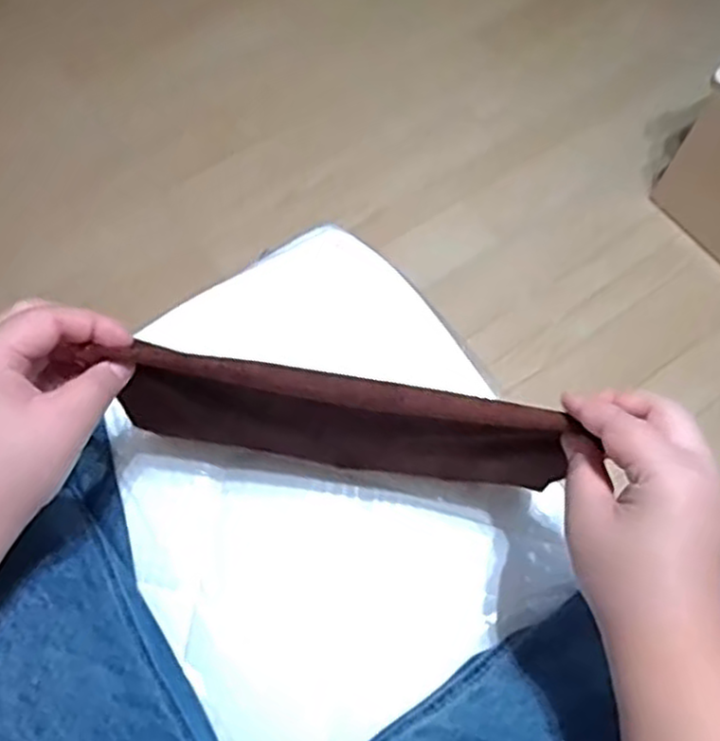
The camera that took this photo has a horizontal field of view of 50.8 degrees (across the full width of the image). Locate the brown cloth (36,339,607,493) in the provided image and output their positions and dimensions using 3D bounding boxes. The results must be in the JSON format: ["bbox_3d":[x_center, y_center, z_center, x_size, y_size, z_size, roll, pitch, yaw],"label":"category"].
[{"bbox_3d":[-0.025,0.038,0.492,0.302,0.151,0.018,8,66,3],"label":"brown cloth"}]

